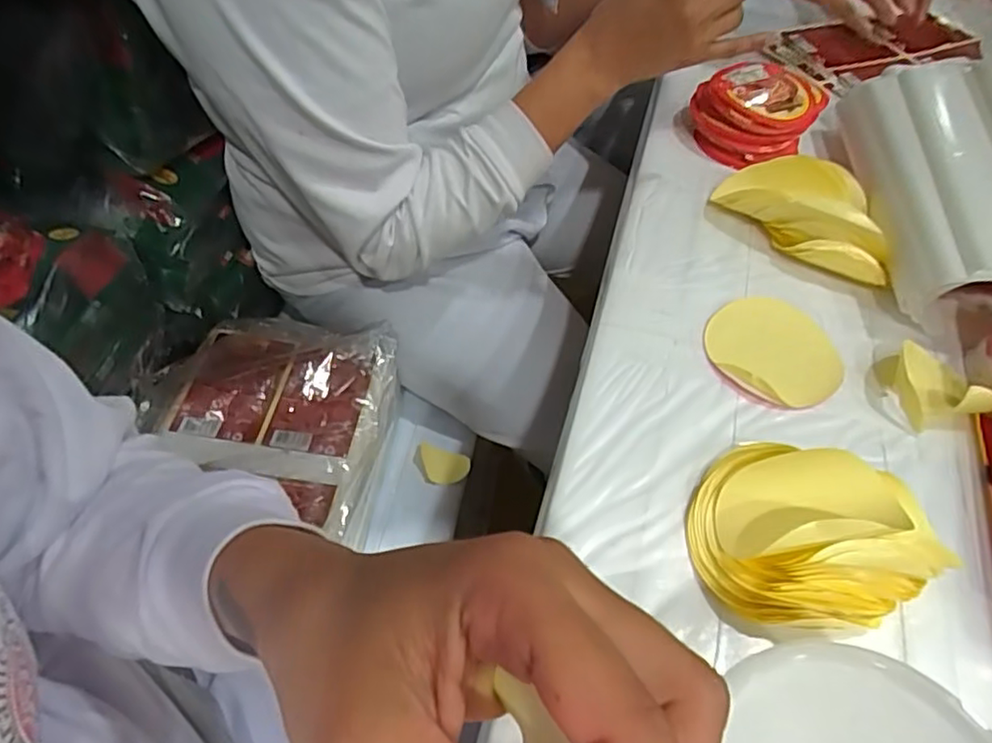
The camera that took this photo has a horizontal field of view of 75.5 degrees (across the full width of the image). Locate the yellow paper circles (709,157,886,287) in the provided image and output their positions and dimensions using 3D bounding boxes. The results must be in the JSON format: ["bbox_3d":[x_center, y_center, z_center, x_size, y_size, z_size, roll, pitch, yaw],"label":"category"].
[{"bbox_3d":[0.264,-0.130,0.530,0.083,0.048,0.148,-31,60,-25],"label":"yellow paper circles"}]

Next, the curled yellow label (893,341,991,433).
[{"bbox_3d":[0.306,0.007,0.438,0.056,0.028,0.070,15,53,7],"label":"curled yellow label"}]

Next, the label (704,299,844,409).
[{"bbox_3d":[0.201,-0.017,0.460,0.092,0.008,0.094,2,52,-3],"label":"label"}]

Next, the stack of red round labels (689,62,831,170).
[{"bbox_3d":[0.252,-0.245,0.614,0.106,0.051,0.103,-5,53,-8],"label":"stack of red round labels"}]

